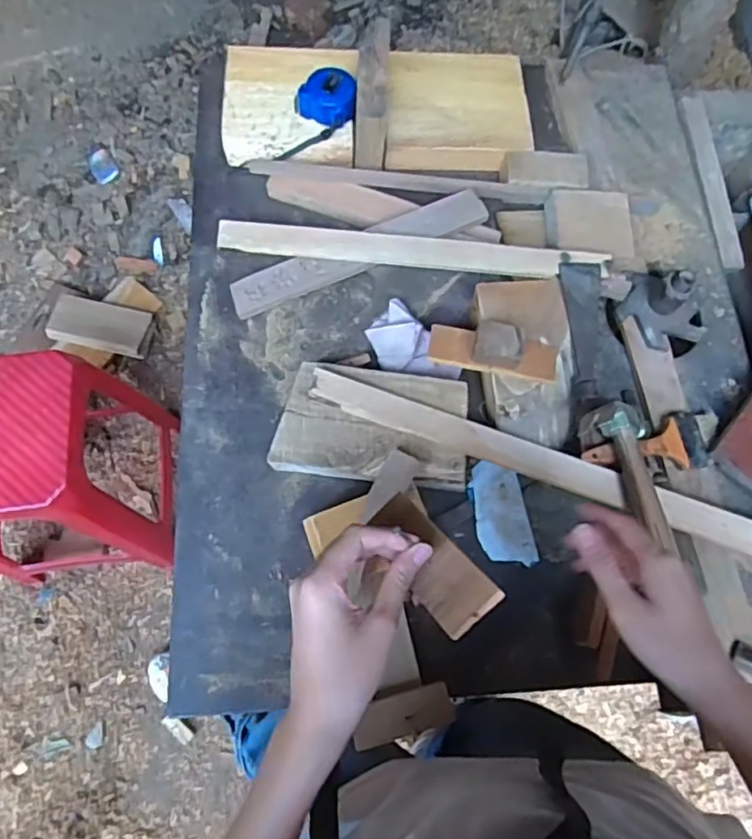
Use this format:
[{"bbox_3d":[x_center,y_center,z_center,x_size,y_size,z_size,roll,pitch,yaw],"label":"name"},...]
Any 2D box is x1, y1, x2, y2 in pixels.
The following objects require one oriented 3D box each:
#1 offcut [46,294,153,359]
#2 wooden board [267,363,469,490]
[{"bbox_3d":[-0.652,-0.219,1.456,0.214,0.025,0.117,10,75,-13],"label":"offcut"},{"bbox_3d":[-0.001,0.003,0.627,0.189,0.028,0.115,8,69,3],"label":"wooden board"}]

